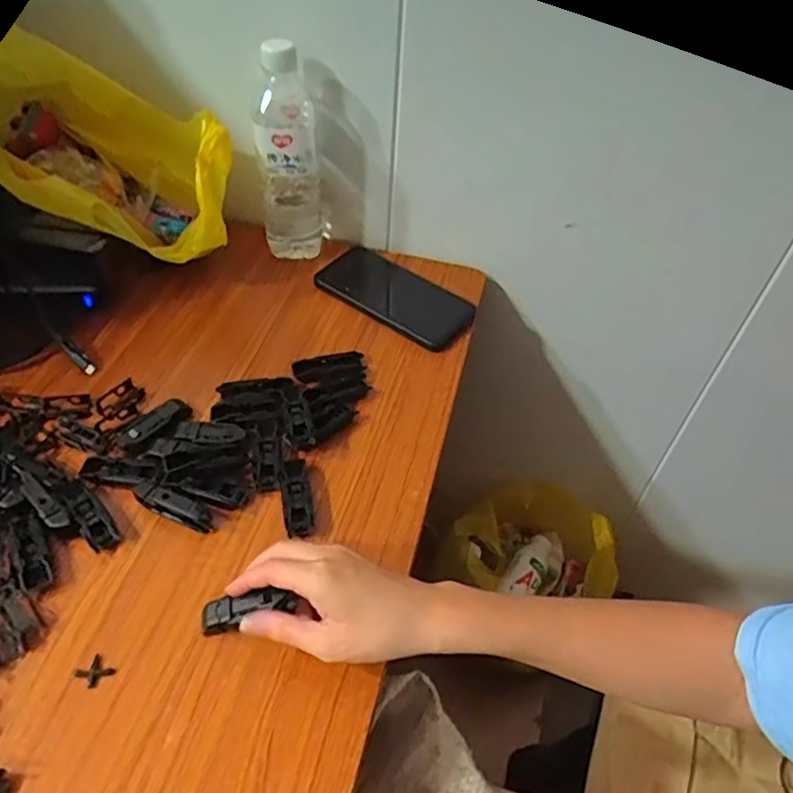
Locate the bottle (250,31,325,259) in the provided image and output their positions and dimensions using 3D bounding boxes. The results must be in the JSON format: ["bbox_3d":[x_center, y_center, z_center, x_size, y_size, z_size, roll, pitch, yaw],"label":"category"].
[{"bbox_3d":[-0.110,-0.246,0.643,0.066,0.208,0.070,-3,49,-10],"label":"bottle"}]

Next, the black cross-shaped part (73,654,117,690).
[{"bbox_3d":[-0.192,0.175,0.395,0.019,0.004,0.017,31,52,19],"label":"black cross-shaped part"}]

